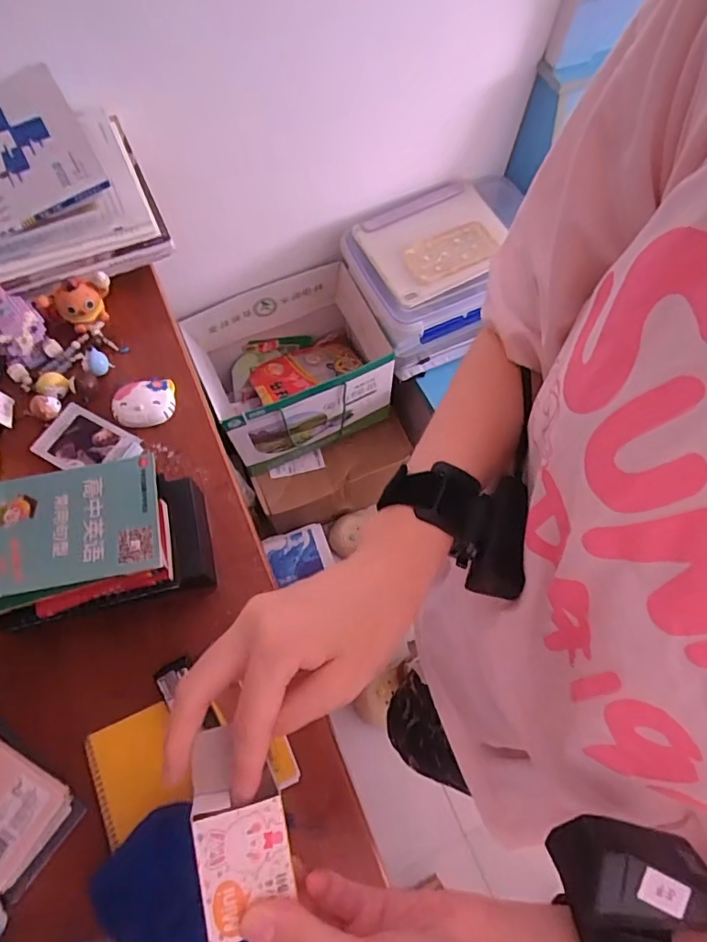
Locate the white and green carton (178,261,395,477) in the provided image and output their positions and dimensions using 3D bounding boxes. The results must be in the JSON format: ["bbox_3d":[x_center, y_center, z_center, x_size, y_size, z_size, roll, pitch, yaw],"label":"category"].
[{"bbox_3d":[-0.109,-0.212,1.110,0.387,0.263,0.256,-22,70,-11],"label":"white and green carton"}]

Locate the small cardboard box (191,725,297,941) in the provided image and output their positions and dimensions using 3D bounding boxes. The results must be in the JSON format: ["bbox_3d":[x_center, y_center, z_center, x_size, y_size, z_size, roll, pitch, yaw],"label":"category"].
[{"bbox_3d":[-0.049,0.156,0.229,0.038,0.017,0.081,-9,69,-6],"label":"small cardboard box"}]

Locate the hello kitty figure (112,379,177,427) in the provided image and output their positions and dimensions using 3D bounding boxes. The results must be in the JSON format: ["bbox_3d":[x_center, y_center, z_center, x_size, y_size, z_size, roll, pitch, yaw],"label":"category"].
[{"bbox_3d":[-0.224,-0.074,0.560,0.065,0.018,0.052,-8,68,-5],"label":"hello kitty figure"}]

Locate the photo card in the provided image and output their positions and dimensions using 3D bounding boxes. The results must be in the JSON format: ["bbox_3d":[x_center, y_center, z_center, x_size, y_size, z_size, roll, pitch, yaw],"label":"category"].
[{"bbox_3d":[-0.273,-0.026,0.541,0.097,0.009,0.062,27,75,10],"label":"photo card"}]

